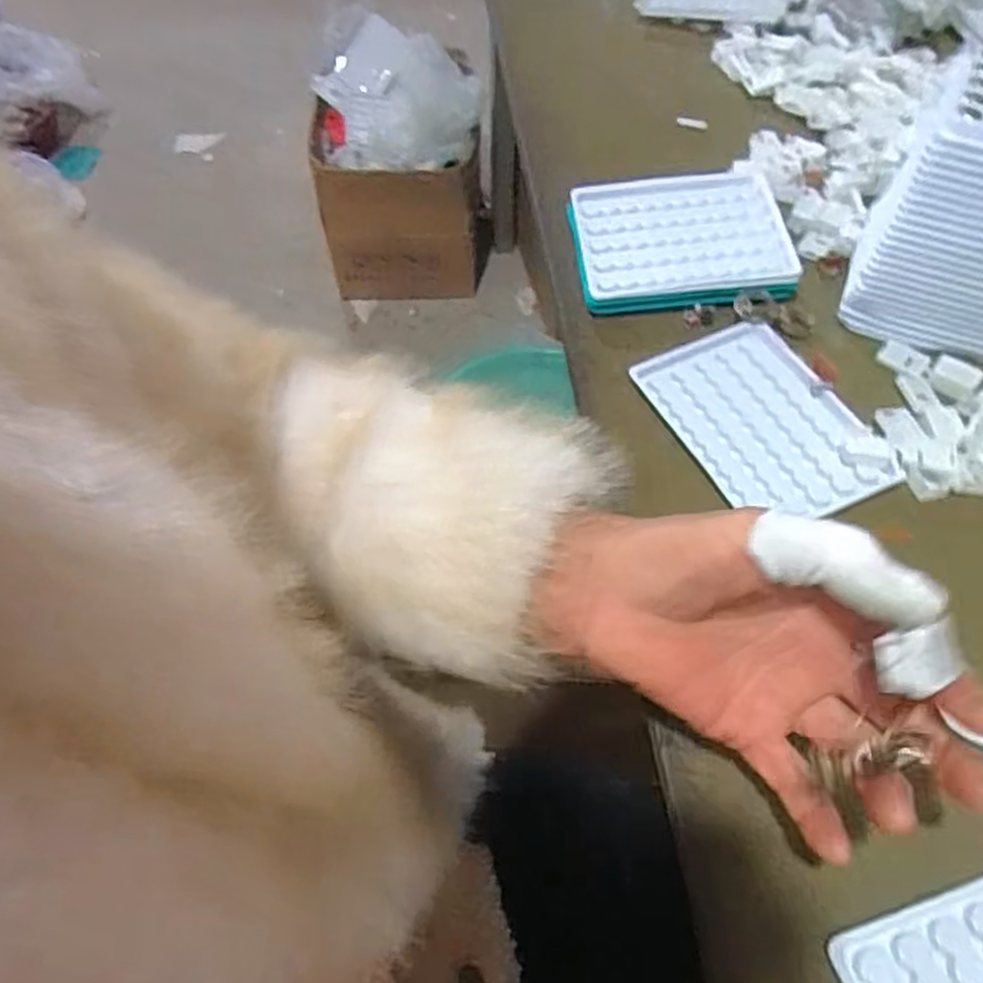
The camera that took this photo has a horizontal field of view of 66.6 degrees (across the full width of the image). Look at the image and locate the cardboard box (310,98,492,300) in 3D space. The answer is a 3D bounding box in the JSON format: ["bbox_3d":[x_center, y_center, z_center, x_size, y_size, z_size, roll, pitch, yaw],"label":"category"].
[{"bbox_3d":[-0.162,-0.523,1.399,0.321,0.261,0.211,5,56,5],"label":"cardboard box"}]

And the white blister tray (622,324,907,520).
[{"bbox_3d":[0.151,-0.040,0.421,0.088,0.010,0.127,-25,57,-11],"label":"white blister tray"}]

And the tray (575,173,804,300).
[{"bbox_3d":[0.122,-0.166,0.482,0.129,0.006,0.091,-6,62,-1],"label":"tray"}]

